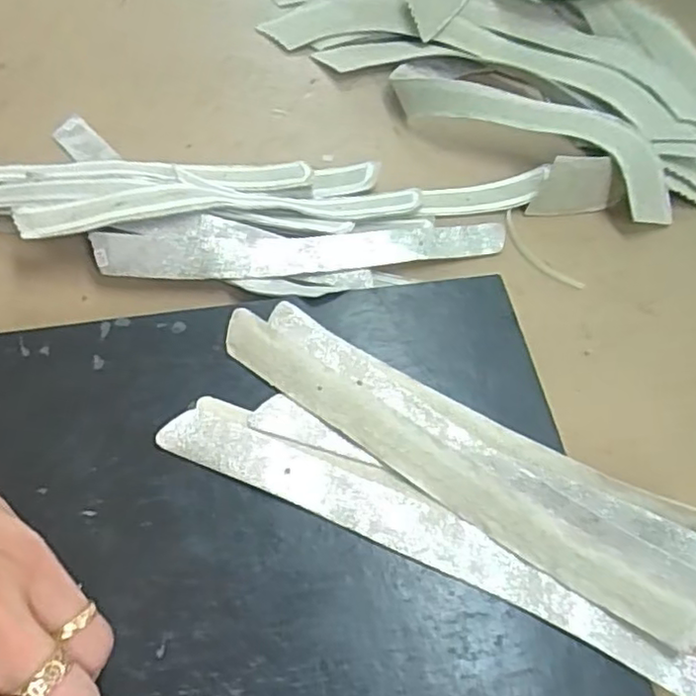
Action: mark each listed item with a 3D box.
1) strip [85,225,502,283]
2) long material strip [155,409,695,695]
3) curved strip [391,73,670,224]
[{"bbox_3d":[-0.017,-0.044,0.301,0.188,0.008,0.024,-5,75,-13],"label":"strip"},{"bbox_3d":[0.025,0.062,0.220,0.190,0.004,0.023,22,60,9],"label":"long material strip"},{"bbox_3d":[0.100,-0.116,0.343,0.156,0.025,0.045,31,62,14],"label":"curved strip"}]

